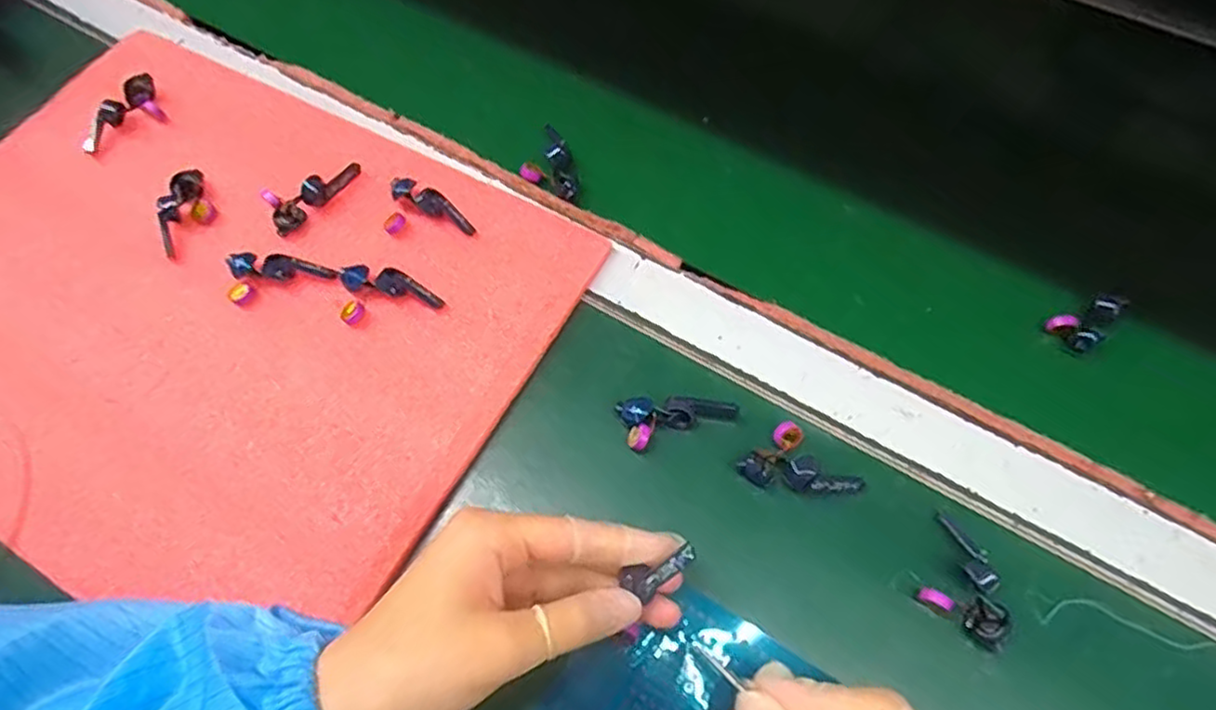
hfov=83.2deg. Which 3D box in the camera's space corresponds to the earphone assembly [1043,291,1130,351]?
[{"bbox_3d":[0.232,-0.016,0.330,0.032,0.013,0.021,-26,67,-11],"label":"earphone assembly"}]

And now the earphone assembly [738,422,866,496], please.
[{"bbox_3d":[0.085,0.053,0.301,0.043,0.014,0.034,42,72,19],"label":"earphone assembly"}]

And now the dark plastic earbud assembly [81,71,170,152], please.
[{"bbox_3d":[-0.281,-0.139,0.395,0.023,0.015,0.054,40,71,18],"label":"dark plastic earbud assembly"}]

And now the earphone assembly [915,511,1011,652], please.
[{"bbox_3d":[0.149,0.092,0.281,0.032,0.011,0.045,24,67,12],"label":"earphone assembly"}]

